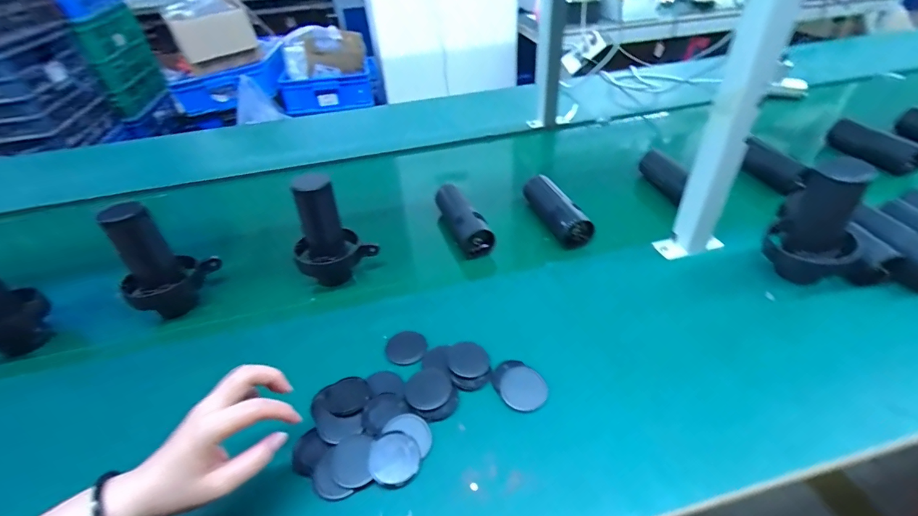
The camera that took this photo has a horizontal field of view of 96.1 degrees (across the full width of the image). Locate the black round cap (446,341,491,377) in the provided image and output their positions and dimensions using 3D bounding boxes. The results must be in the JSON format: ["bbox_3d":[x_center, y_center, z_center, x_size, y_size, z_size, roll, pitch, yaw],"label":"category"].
[{"bbox_3d":[0.010,0.119,0.491,0.049,0.009,0.050,-2,40,2],"label":"black round cap"}]

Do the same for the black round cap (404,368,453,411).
[{"bbox_3d":[-0.034,0.146,0.460,0.051,0.008,0.052,-2,40,2],"label":"black round cap"}]

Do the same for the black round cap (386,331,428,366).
[{"bbox_3d":[-0.066,0.110,0.512,0.048,0.008,0.051,-2,40,2],"label":"black round cap"}]

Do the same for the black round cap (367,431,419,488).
[{"bbox_3d":[-0.064,0.198,0.408,0.048,0.011,0.045,-2,40,2],"label":"black round cap"}]

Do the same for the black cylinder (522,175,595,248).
[{"bbox_3d":[0.173,-0.088,0.721,0.056,0.055,0.170,-10,40,-8],"label":"black cylinder"}]

